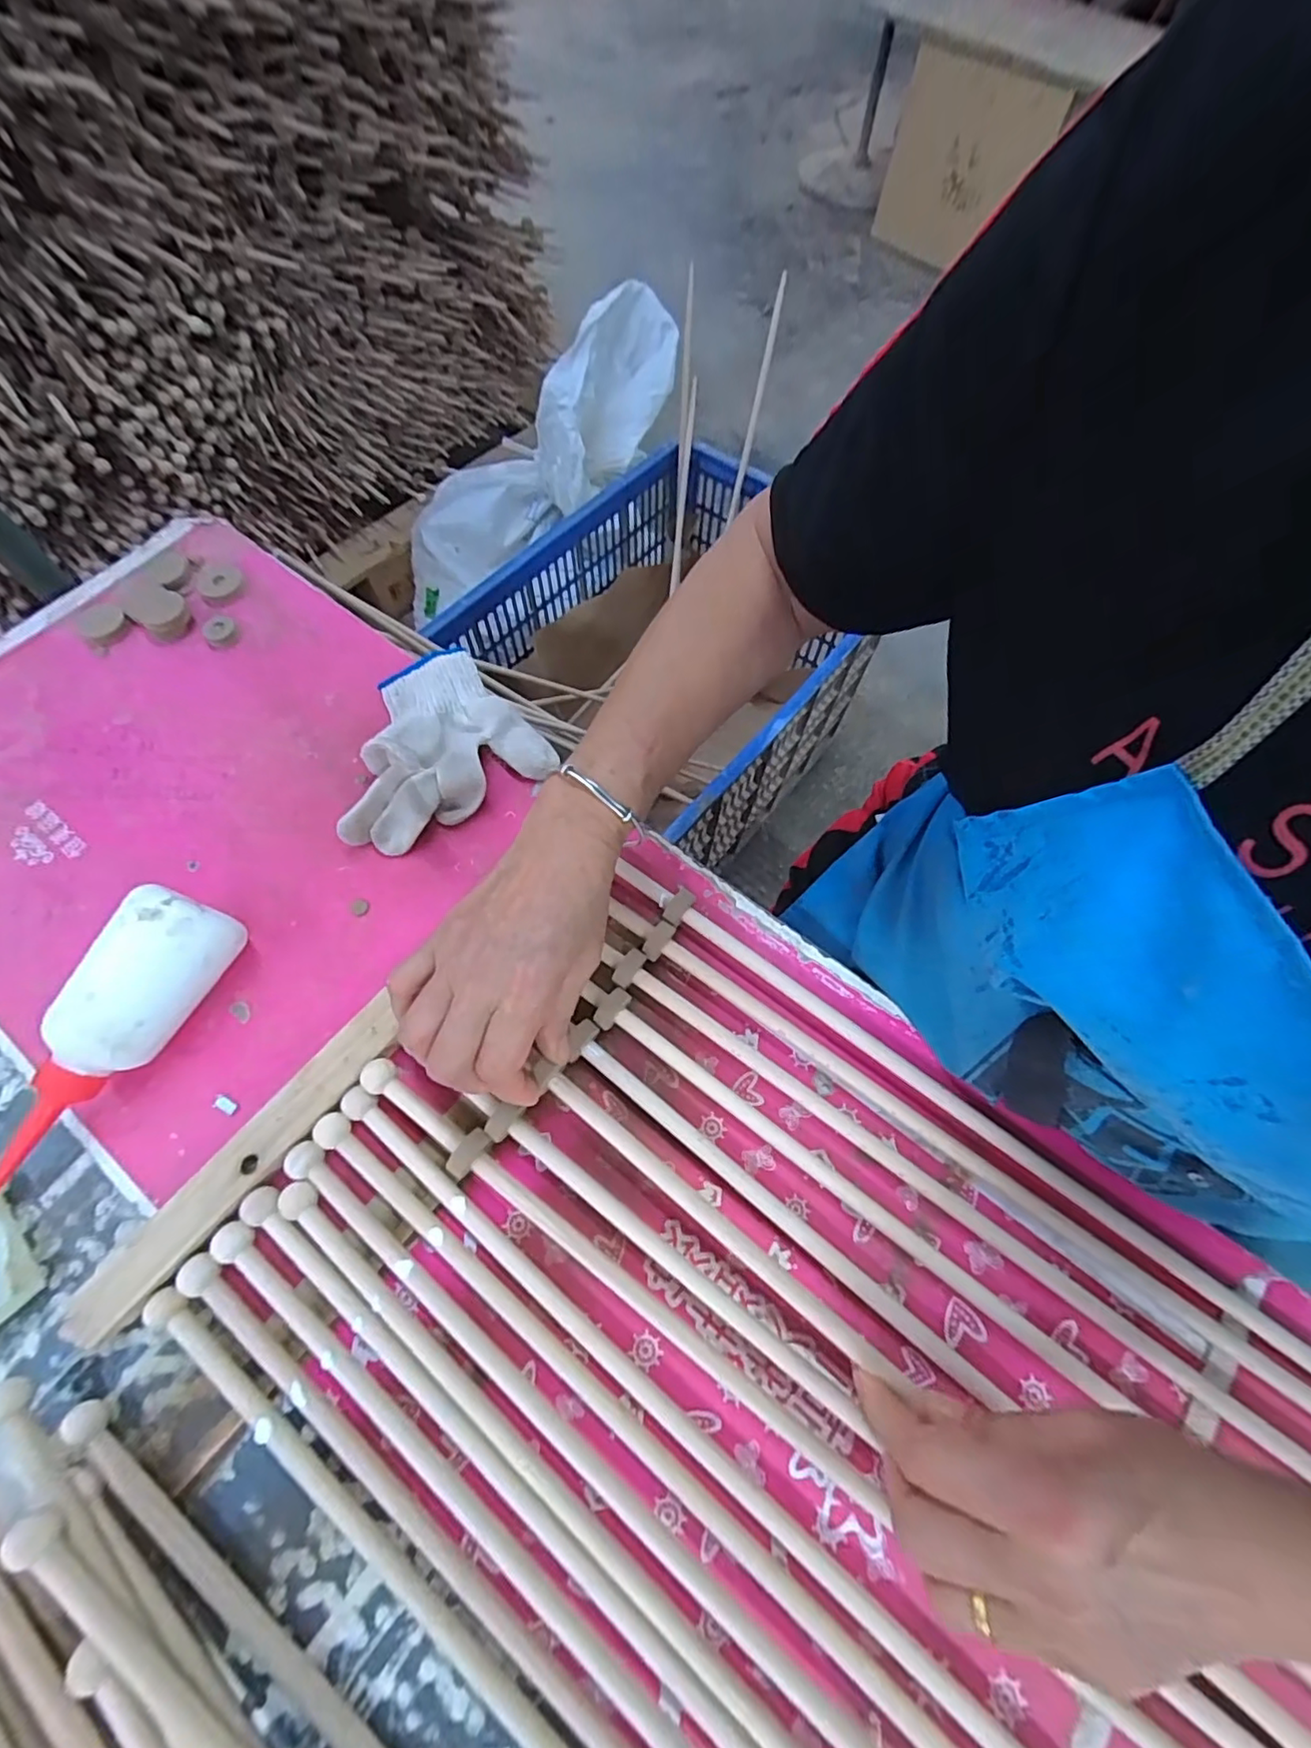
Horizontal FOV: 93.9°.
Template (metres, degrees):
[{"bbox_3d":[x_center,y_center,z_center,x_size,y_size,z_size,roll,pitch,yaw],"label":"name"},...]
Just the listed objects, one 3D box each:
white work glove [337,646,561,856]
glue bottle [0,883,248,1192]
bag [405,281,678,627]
[{"bbox_3d":[-0.165,-0.099,0.431,0.149,0.044,0.132,-30,70,-12],"label":"white work glove"},{"bbox_3d":[-0.302,0.087,0.343,0.051,0.061,0.158,25,69,10],"label":"glue bottle"},{"bbox_3d":[-0.242,-0.770,1.154,0.690,0.200,0.243,-33,68,20],"label":"bag"}]

